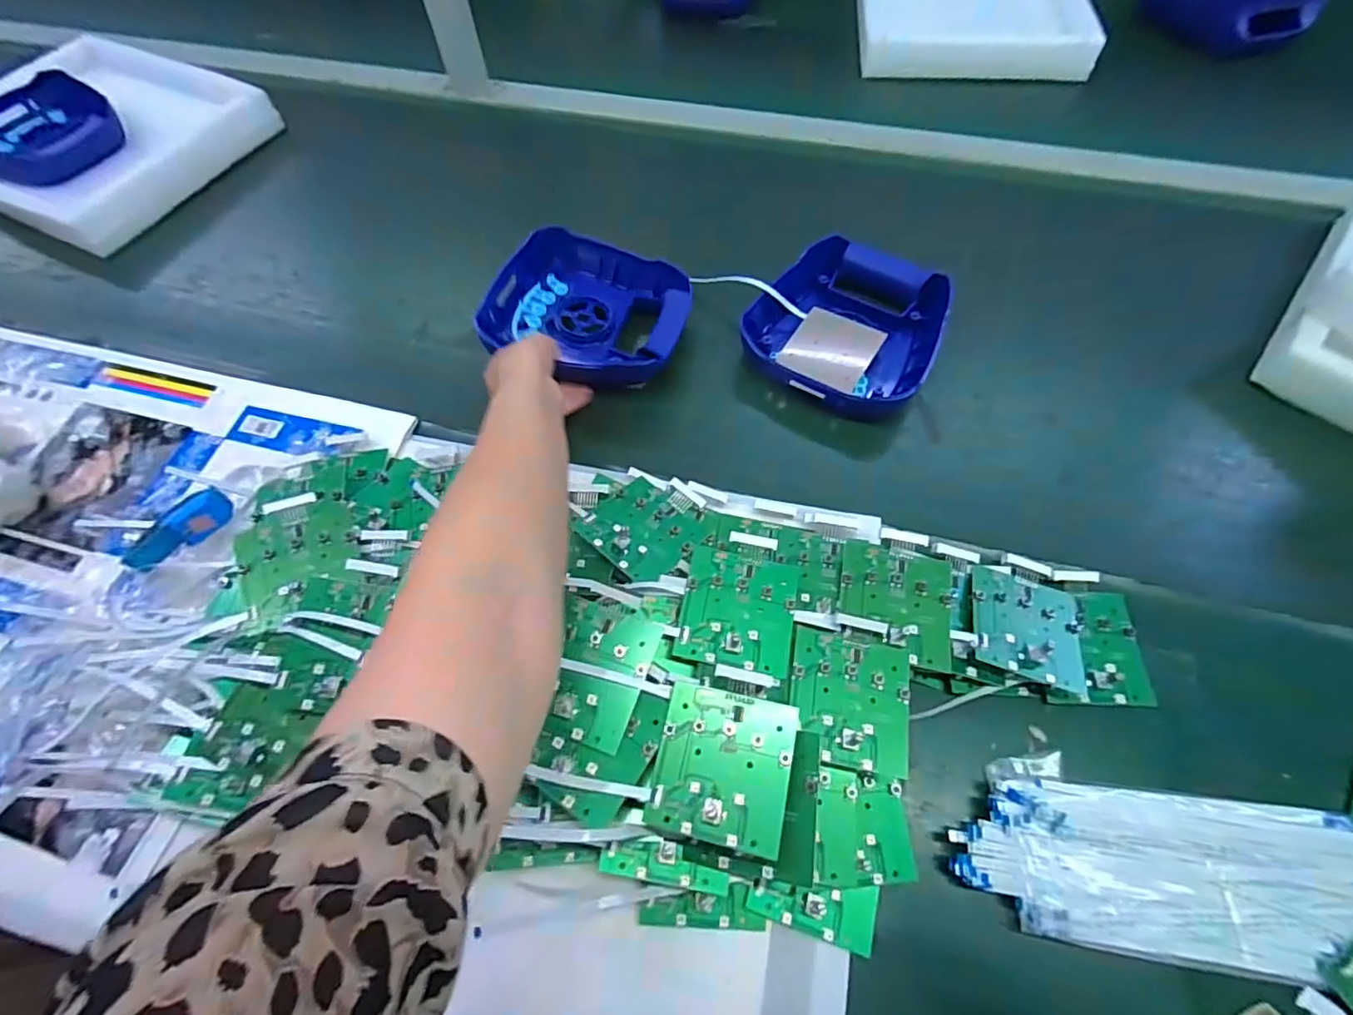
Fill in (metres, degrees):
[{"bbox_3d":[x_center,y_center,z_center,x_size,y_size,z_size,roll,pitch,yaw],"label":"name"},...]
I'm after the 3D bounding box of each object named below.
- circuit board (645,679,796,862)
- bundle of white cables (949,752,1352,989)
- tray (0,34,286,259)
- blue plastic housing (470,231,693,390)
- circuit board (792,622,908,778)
[{"bbox_3d":[0.027,0.146,0.334,0.074,0.004,0.079,9,64,12],"label":"circuit board"},{"bbox_3d":[0.291,0.210,0.342,0.244,0.013,0.092,7,62,9],"label":"bundle of white cables"},{"bbox_3d":[-0.724,-0.466,0.745,0.327,0.073,0.288,24,66,17],"label":"tray"},{"bbox_3d":[-0.082,-0.188,0.565,0.185,0.047,0.165,21,63,13],"label":"blue plastic housing"},{"bbox_3d":[0.109,0.121,0.370,0.074,0.008,0.079,8,63,10],"label":"circuit board"}]

